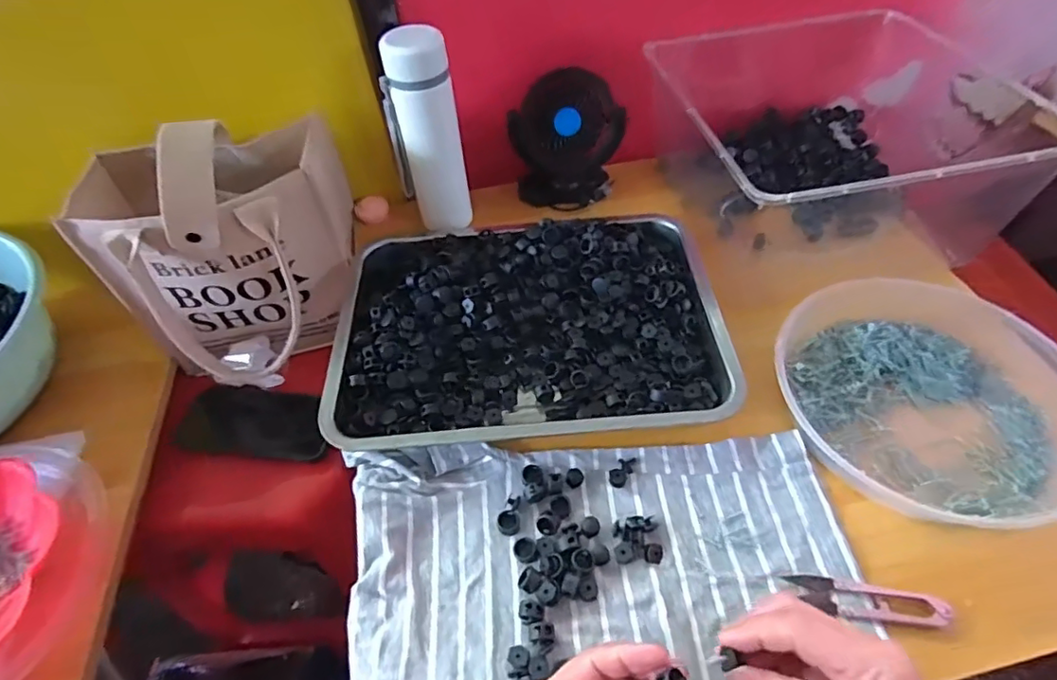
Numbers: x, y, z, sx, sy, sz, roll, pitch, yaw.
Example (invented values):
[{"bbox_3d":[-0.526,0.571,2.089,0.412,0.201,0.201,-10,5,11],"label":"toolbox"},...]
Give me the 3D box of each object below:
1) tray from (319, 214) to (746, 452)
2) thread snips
[{"bbox_3d":[-0.003,-0.018,0.529,0.337,0.044,0.239,-5,51,1],"label":"tray"},{"bbox_3d":[0.227,0.174,0.382,0.101,0.013,0.022,8,52,11],"label":"thread snips"}]

